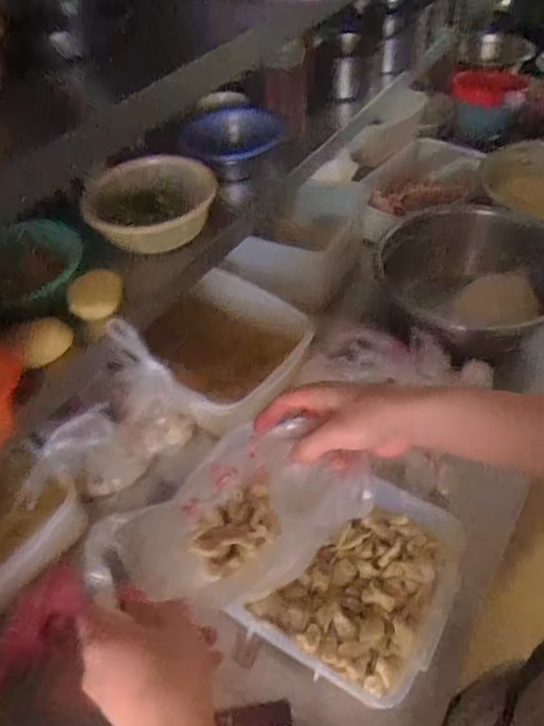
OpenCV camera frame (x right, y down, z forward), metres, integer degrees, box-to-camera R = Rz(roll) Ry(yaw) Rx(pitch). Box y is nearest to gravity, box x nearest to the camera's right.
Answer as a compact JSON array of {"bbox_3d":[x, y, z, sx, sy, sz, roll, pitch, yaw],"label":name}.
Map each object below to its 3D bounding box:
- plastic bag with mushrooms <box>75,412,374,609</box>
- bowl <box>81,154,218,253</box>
[{"bbox_3d":[-0.033,0.138,0.444,0.211,0.118,0.113,-24,51,-14],"label":"plastic bag with mushrooms"},{"bbox_3d":[-0.160,-0.217,0.733,0.170,0.077,0.138,1,49,7],"label":"bowl"}]

